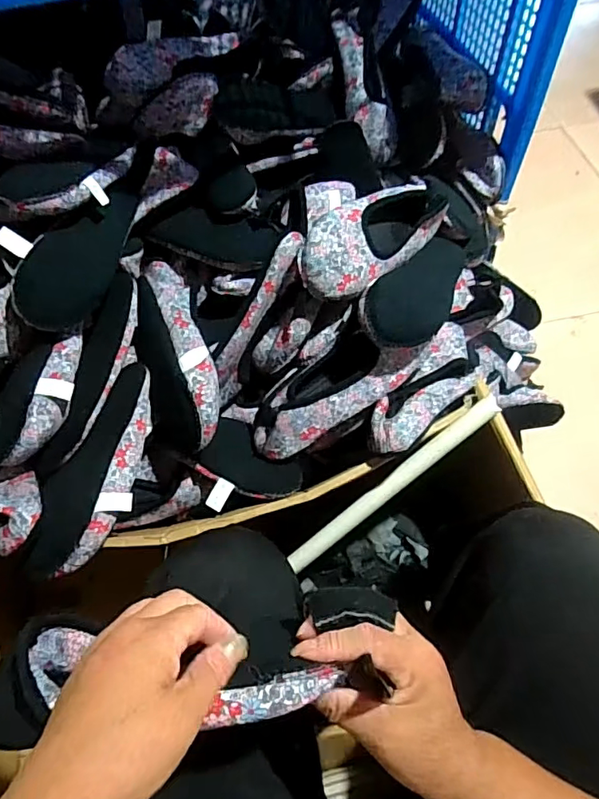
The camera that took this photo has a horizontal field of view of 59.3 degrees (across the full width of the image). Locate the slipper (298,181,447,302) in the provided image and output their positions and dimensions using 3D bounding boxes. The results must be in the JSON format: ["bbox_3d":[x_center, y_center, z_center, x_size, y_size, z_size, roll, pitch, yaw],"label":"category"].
[{"bbox_3d":[0.088,-0.201,0.653,0.237,0.065,0.091,-34,109,-30],"label":"slipper"}]

